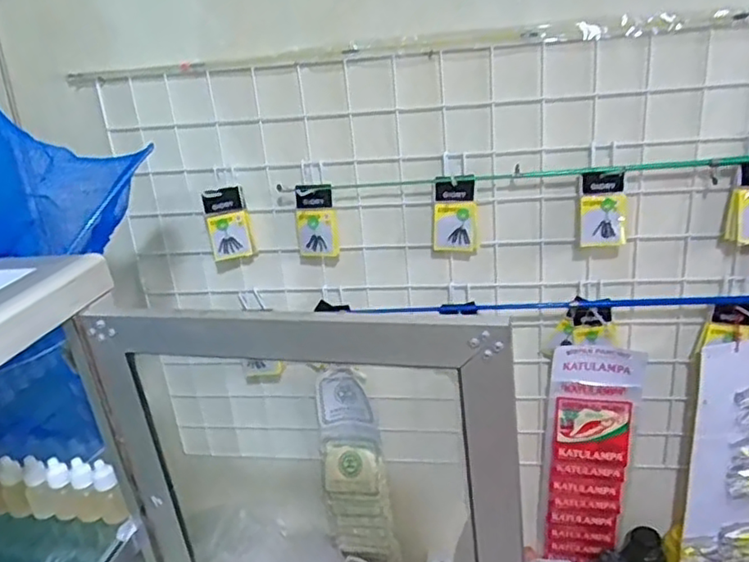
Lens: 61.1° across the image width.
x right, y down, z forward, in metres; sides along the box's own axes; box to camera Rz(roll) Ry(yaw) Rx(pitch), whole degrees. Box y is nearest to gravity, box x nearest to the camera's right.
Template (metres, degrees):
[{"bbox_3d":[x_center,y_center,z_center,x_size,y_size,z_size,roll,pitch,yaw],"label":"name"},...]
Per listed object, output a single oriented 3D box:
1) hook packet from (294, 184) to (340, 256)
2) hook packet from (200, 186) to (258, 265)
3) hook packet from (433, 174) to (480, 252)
[{"bbox_3d":[-0.077,-0.080,0.834,0.051,0.094,0.018,-6,22,-1],"label":"hook packet"},{"bbox_3d":[-0.195,-0.077,0.849,0.056,0.094,0.030,-10,22,-11],"label":"hook packet"},{"bbox_3d":[0.102,-0.084,0.803,0.056,0.094,0.023,-2,22,9],"label":"hook packet"}]

